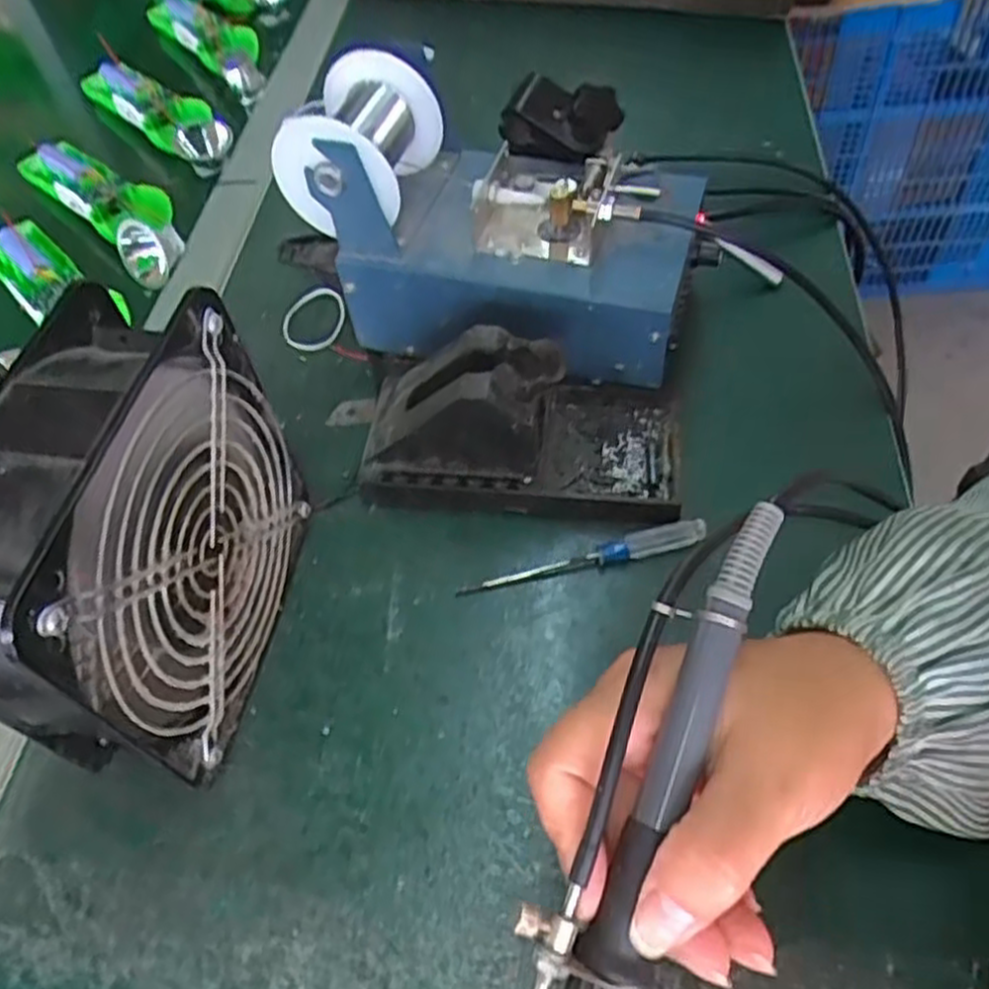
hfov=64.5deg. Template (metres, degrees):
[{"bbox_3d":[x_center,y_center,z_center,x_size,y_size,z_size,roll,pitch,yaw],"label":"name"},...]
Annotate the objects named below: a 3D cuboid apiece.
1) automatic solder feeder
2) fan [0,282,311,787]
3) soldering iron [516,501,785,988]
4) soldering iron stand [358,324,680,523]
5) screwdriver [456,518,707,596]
[{"bbox_3d":[0.008,-0.148,0.422,0.201,0.126,0.117,15,56,15],"label":"automatic solder feeder"},{"bbox_3d":[-0.134,0.020,0.308,0.060,0.151,0.163,5,54,8],"label":"fan"},{"bbox_3d":[0.036,0.095,0.215,0.029,0.027,0.197,19,80,18],"label":"soldering iron"},{"bbox_3d":[0.012,-0.044,0.390,0.157,0.071,0.084,4,54,8],"label":"soldering iron stand"},{"bbox_3d":[0.042,0.030,0.370,0.119,0.015,0.008,-12,53,-4],"label":"screwdriver"}]

